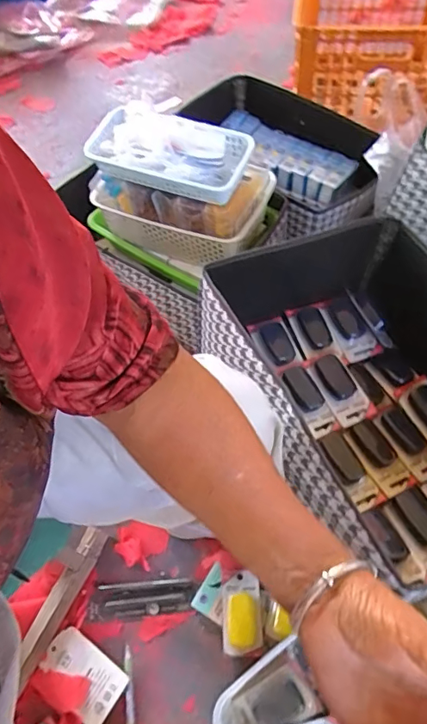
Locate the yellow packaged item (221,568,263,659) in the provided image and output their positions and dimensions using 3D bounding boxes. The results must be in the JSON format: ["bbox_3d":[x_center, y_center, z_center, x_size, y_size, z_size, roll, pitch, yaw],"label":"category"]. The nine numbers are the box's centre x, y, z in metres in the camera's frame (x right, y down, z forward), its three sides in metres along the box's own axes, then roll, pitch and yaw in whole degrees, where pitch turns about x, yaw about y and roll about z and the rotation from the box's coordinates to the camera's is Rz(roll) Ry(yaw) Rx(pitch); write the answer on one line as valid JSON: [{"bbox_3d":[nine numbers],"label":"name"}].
[{"bbox_3d":[0.041,0.360,0.692,0.057,0.014,0.103,-3,58,3],"label":"yellow packaged item"}]

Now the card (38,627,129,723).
[{"bbox_3d":[-0.187,0.440,0.679,0.121,0.006,0.076,29,69,22],"label":"card"}]

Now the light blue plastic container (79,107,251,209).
[{"bbox_3d":[-0.077,-0.343,0.792,0.265,0.067,0.119,17,61,15],"label":"light blue plastic container"}]

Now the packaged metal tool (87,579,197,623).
[{"bbox_3d":[-0.107,0.355,0.726,0.158,0.009,0.050,-7,58,0],"label":"packaged metal tool"}]

